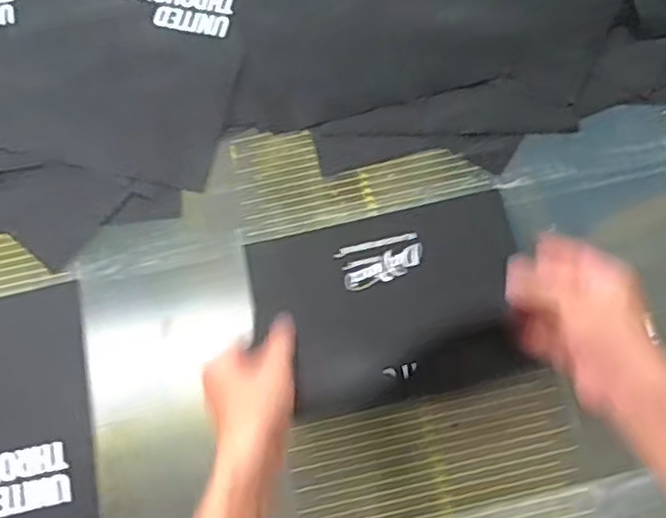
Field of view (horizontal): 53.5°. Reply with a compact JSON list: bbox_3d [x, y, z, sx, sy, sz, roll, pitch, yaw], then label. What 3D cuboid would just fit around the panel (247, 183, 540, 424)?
[{"bbox_3d":[0.064,0.045,0.706,0.284,0.026,0.202,-12,73,-1],"label":"panel"}]

